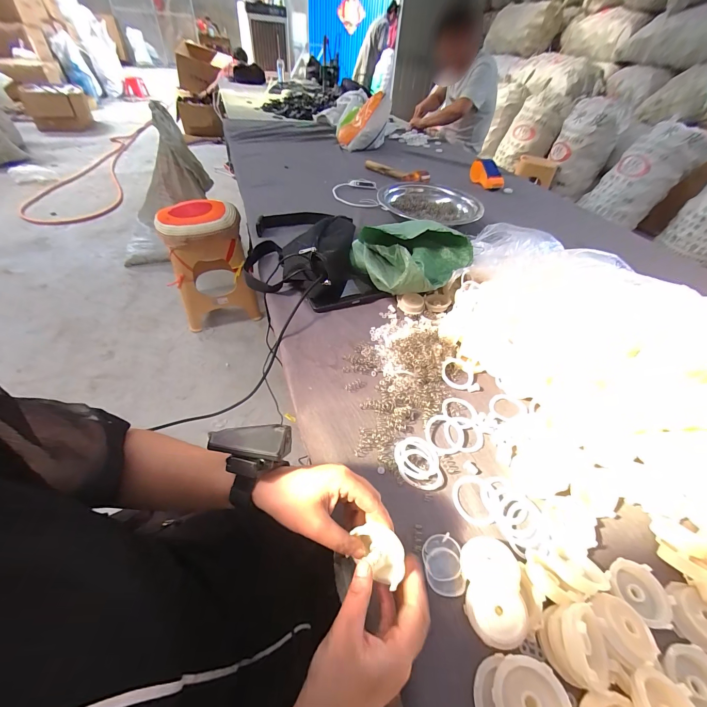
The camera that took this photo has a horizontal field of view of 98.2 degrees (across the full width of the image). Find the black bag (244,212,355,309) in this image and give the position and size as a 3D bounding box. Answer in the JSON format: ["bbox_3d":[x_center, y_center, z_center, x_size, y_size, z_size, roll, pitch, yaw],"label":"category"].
[{"bbox_3d":[-0.125,-0.256,0.713,0.240,0.078,0.387,0,47,-3],"label":"black bag"}]

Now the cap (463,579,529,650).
[{"bbox_3d":[0.131,0.241,0.286,0.050,0.018,0.050,-20,43,20],"label":"cap"}]

